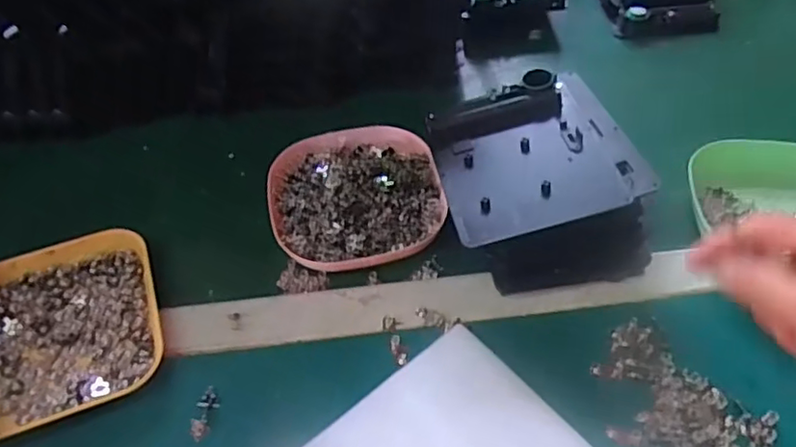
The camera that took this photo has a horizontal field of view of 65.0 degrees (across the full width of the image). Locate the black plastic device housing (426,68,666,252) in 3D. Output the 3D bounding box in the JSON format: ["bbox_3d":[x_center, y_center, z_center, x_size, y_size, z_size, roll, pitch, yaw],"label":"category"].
[{"bbox_3d":[0.093,-0.049,0.432,0.126,0.025,0.123,-12,53,-6],"label":"black plastic device housing"}]

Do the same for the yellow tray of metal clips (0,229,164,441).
[{"bbox_3d":[-0.243,0.073,0.436,0.142,0.020,0.143,-19,53,-14],"label":"yellow tray of metal clips"}]

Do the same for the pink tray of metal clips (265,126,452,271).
[{"bbox_3d":[-0.033,-0.026,0.501,0.133,0.027,0.130,-12,52,-8],"label":"pink tray of metal clips"}]

